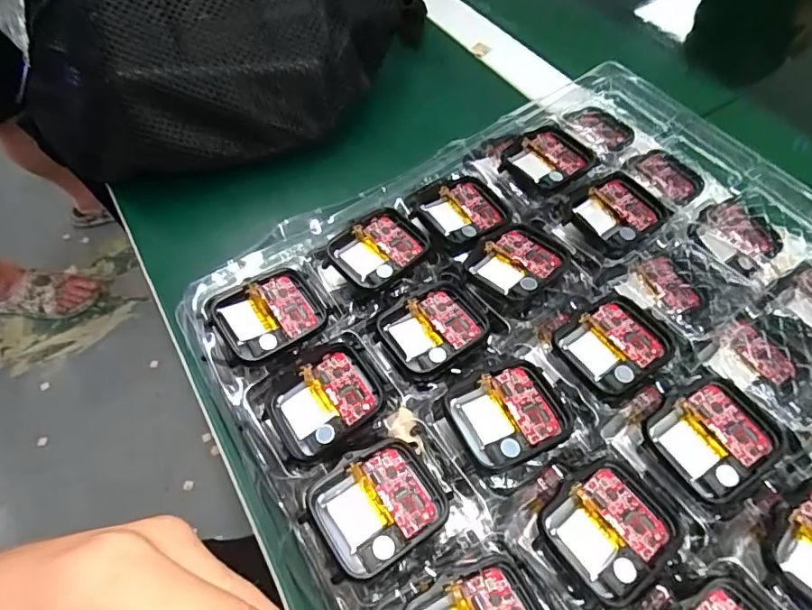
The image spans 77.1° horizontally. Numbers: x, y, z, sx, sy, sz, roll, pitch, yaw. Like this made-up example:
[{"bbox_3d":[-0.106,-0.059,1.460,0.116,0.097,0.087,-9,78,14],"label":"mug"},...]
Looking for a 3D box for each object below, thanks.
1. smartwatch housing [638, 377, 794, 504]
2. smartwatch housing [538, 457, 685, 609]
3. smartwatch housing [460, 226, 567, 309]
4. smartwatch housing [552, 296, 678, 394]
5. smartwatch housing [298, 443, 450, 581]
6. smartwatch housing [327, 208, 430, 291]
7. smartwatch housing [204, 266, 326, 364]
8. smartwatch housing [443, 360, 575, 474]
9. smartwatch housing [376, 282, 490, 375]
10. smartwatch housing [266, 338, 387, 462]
[{"bbox_3d":[0.117,0.048,0.192,0.042,0.006,0.037,-27,60,-15],"label":"smartwatch housing"},{"bbox_3d":[0.071,0.077,0.176,0.045,0.005,0.037,-30,61,-17],"label":"smartwatch housing"},{"bbox_3d":[0.051,-0.019,0.236,0.042,0.007,0.035,-33,62,-18],"label":"smartwatch housing"},{"bbox_3d":[0.090,0.017,0.217,0.044,0.006,0.036,-26,60,-15],"label":"smartwatch housing"},{"bbox_3d":[-0.010,0.070,0.178,0.045,0.006,0.037,-30,59,-16],"label":"smartwatch housing"},{"bbox_3d":[-0.012,-0.027,0.242,0.042,0.009,0.035,-36,63,-20],"label":"smartwatch housing"},{"bbox_3d":[-0.059,0.003,0.220,0.044,0.009,0.036,-31,61,-17],"label":"smartwatch housing"},{"bbox_3d":[0.041,0.042,0.197,0.044,0.007,0.037,-20,58,-11],"label":"smartwatch housing"},{"bbox_3d":[0.012,0.010,0.223,0.042,0.005,0.036,-29,60,-16],"label":"smartwatch housing"},{"bbox_3d":[-0.032,0.039,0.204,0.044,0.011,0.035,-25,59,-14],"label":"smartwatch housing"}]

